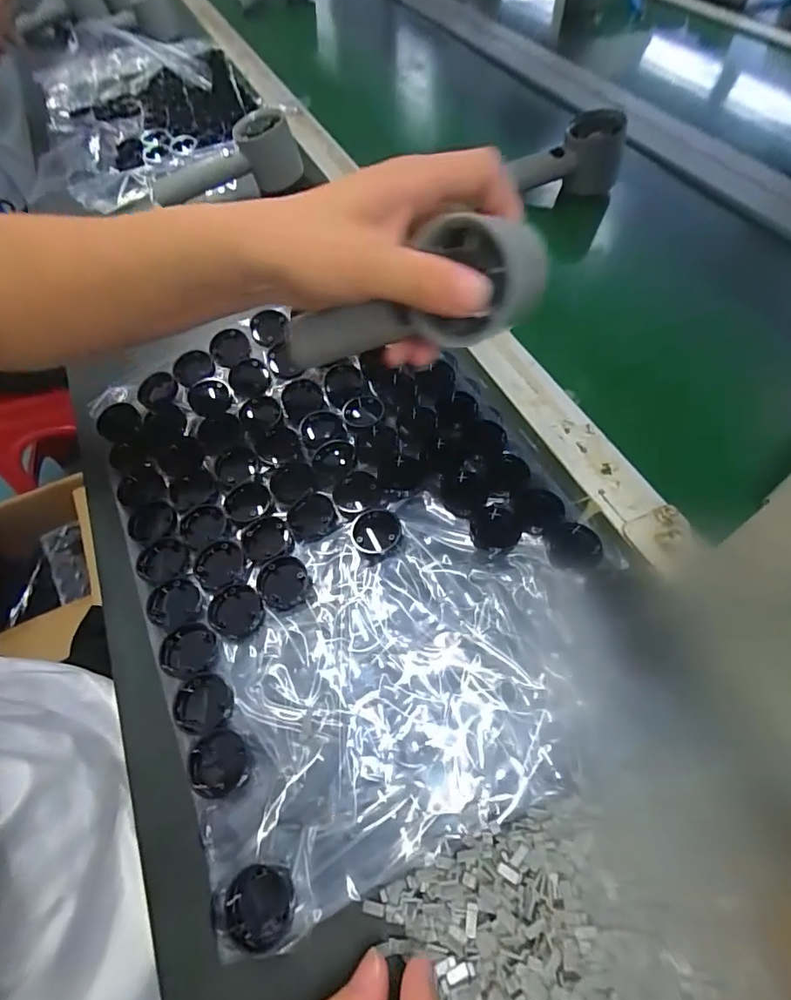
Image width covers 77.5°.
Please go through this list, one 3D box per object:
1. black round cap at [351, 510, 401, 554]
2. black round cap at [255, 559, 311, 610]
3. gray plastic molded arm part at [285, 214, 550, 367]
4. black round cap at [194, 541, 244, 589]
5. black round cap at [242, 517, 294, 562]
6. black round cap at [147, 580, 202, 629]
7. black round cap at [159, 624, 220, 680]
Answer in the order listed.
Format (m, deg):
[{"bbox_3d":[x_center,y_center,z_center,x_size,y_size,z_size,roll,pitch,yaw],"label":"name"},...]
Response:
[{"bbox_3d":[-0.012,0.019,0.298,0.029,0.009,0.027,0,59,4],"label":"black round cap"},{"bbox_3d":[-0.066,0.049,0.289,0.028,0.004,0.031,-24,60,-10],"label":"black round cap"},{"bbox_3d":[-0.001,-0.106,0.270,0.162,0.055,0.047,-4,53,39],"label":"gray plastic molded arm part"},{"bbox_3d":[-0.107,0.040,0.298,0.029,0.004,0.030,-7,59,0],"label":"black round cap"},{"bbox_3d":[-0.080,0.024,0.305,0.029,0.004,0.032,-19,59,-8],"label":"black round cap"},{"bbox_3d":[-0.129,0.062,0.290,0.028,0.013,0.028,-2,59,3],"label":"black round cap"},{"bbox_3d":[-0.115,0.085,0.275,0.032,0.012,0.028,-5,59,1],"label":"black round cap"}]

